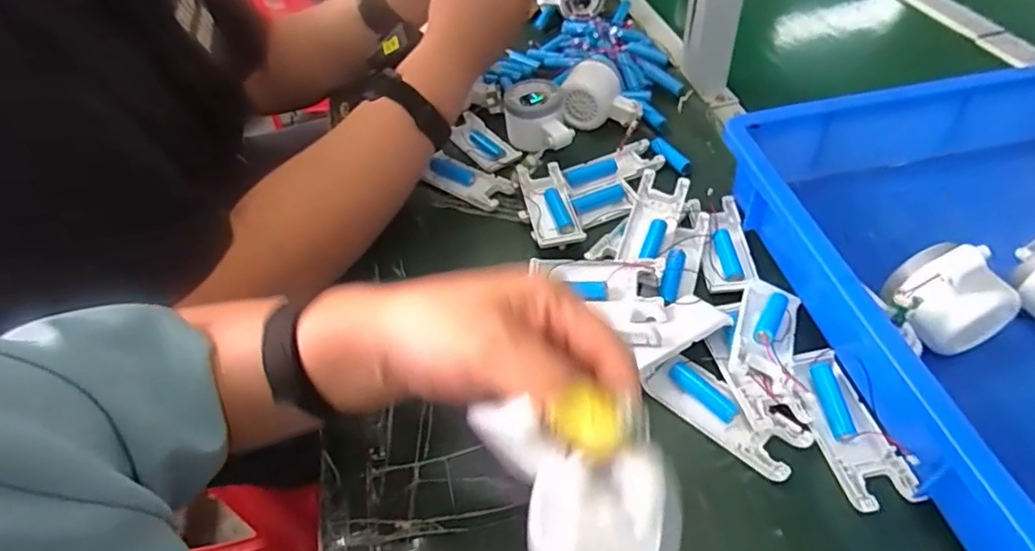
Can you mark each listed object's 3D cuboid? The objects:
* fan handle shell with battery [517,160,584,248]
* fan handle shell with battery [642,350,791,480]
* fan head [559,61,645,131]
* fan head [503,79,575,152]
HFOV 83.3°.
[{"bbox_3d":[0.026,-0.063,0.521,0.044,0.015,0.106,-12,48,-4],"label":"fan handle shell with battery"},{"bbox_3d":[0.134,0.090,0.385,0.102,0.016,0.040,34,60,31],"label":"fan handle shell with battery"},{"bbox_3d":[0.088,-0.187,0.599,0.076,0.051,0.047,4,49,10],"label":"fan head"},{"bbox_3d":[0.017,-0.156,0.581,0.058,0.046,0.082,-15,48,-7],"label":"fan head"}]

